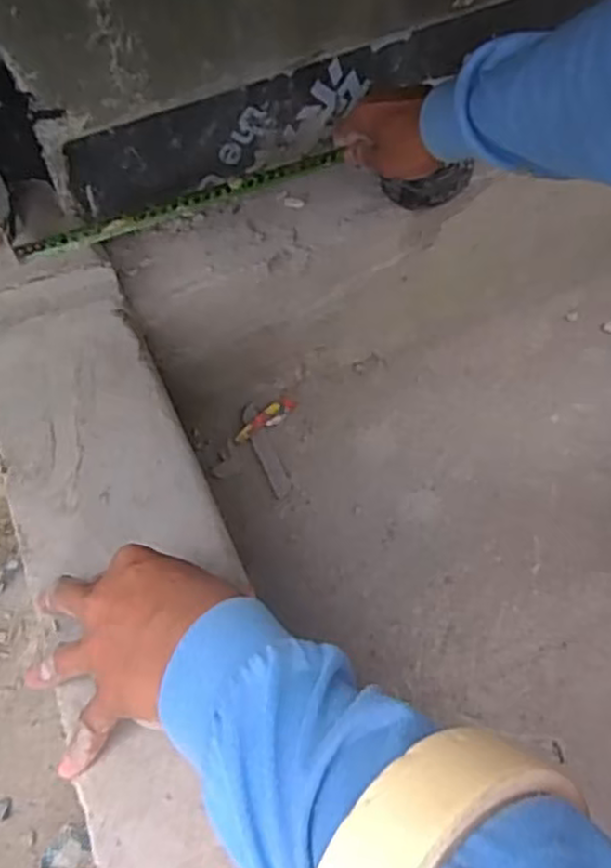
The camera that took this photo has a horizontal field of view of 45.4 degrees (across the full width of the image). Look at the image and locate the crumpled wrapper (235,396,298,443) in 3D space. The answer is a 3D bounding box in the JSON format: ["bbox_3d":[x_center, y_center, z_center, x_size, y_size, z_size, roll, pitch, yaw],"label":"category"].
[{"bbox_3d":[-0.045,-0.014,0.778,0.022,0.009,0.086,35,51,26],"label":"crumpled wrapper"}]

